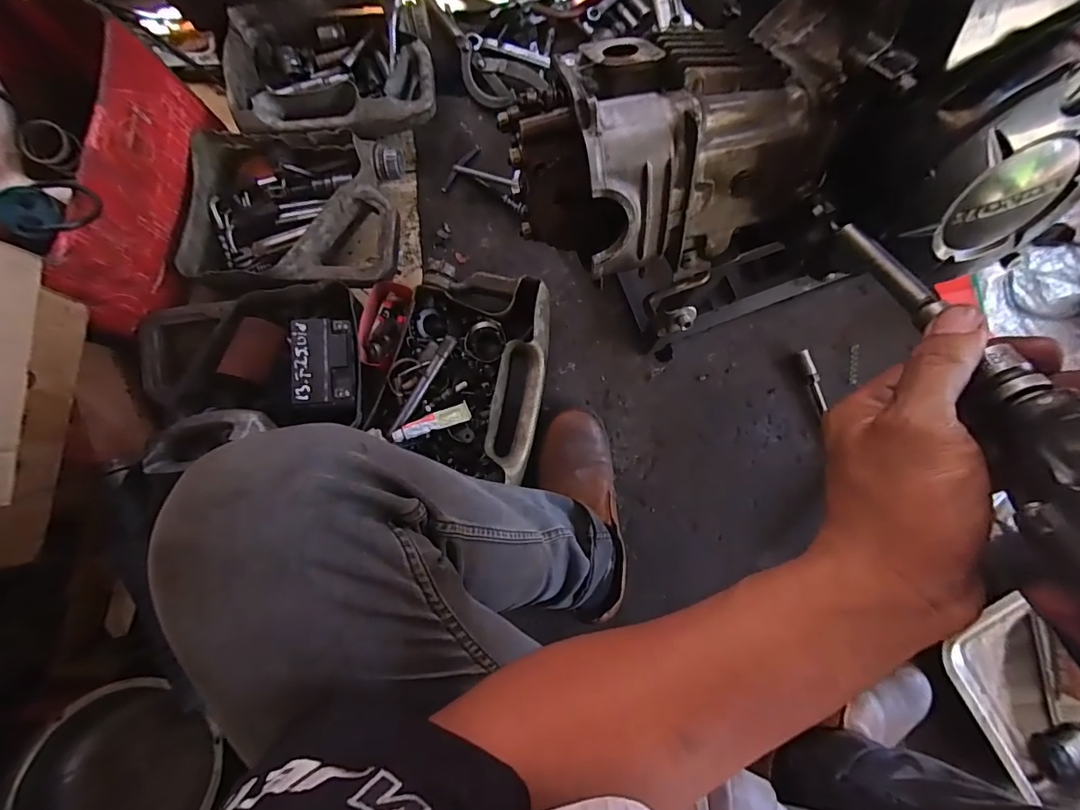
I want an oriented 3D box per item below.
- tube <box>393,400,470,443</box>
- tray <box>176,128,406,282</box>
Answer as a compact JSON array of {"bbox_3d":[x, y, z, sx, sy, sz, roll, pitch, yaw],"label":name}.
[{"bbox_3d":[-0.145,0.024,0.634,0.104,0.016,0.025,-20,83,-14],"label":"tube"},{"bbox_3d":[-0.345,-0.284,0.696,0.297,0.082,0.235,5,84,3],"label":"tray"}]

